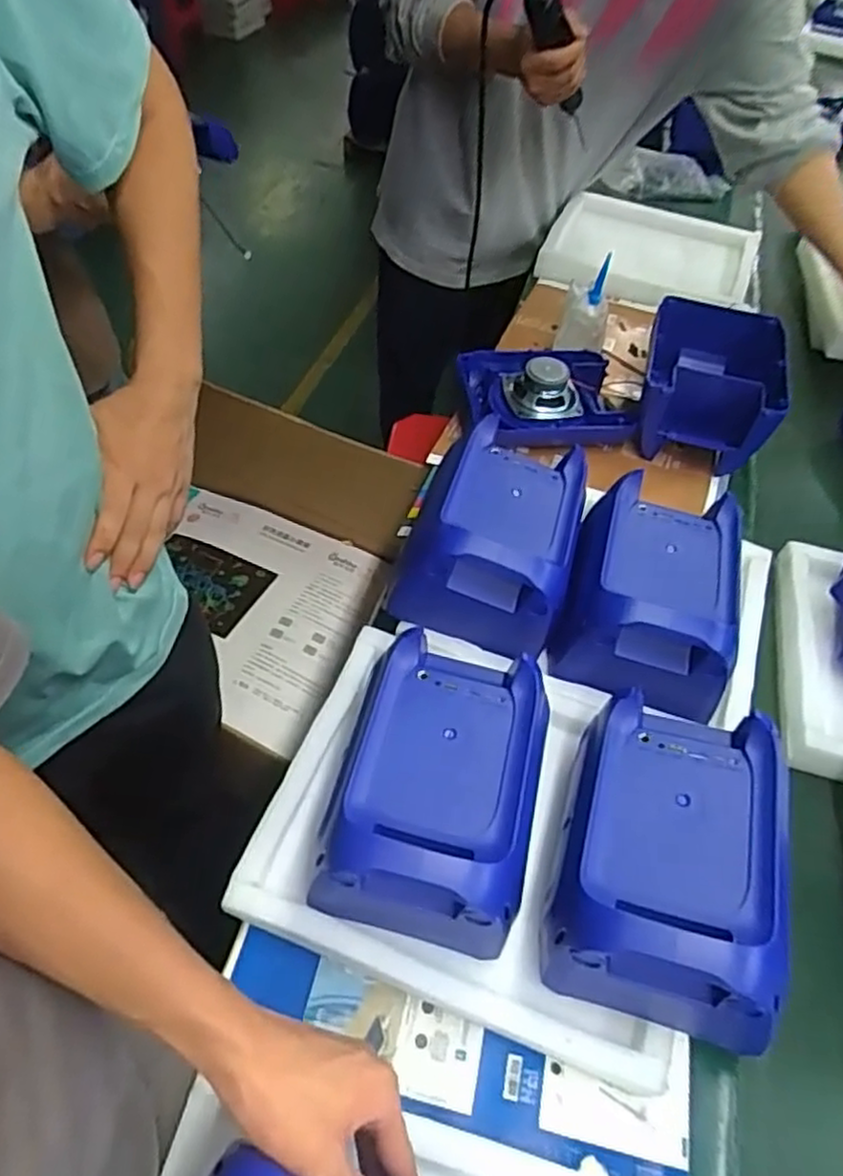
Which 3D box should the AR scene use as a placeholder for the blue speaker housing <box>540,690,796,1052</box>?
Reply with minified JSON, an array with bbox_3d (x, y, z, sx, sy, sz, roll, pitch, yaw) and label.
[{"bbox_3d":[0.192,0.201,0.545,0.155,0.122,0.215,16,54,6],"label":"blue speaker housing"}]

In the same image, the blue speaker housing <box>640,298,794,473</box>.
[{"bbox_3d":[0.392,-0.280,0.979,0.174,0.133,0.204,18,54,7],"label":"blue speaker housing"}]

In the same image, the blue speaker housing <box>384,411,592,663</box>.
[{"bbox_3d":[0.073,-0.055,0.735,0.157,0.115,0.230,16,54,6],"label":"blue speaker housing"}]

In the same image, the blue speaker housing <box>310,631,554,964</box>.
[{"bbox_3d":[0.018,0.156,0.580,0.155,0.111,0.220,14,53,5],"label":"blue speaker housing"}]

